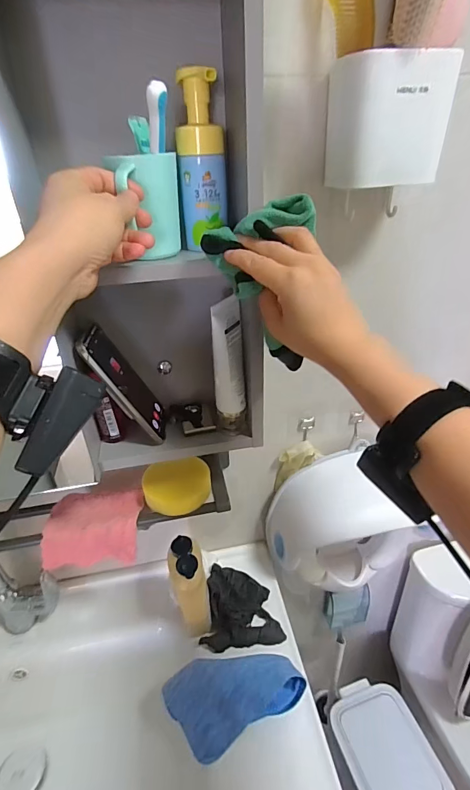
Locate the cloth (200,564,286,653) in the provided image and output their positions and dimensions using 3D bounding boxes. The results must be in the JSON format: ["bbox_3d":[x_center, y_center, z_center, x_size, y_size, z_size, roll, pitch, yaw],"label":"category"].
[{"bbox_3d":[0.016,0.362,0.680,0.135,0.046,0.146,0,29,4],"label":"cloth"}]

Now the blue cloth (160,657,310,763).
[{"bbox_3d":[-0.006,0.442,0.559,0.213,0.045,0.107,-16,31,3],"label":"blue cloth"}]

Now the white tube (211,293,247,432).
[{"bbox_3d":[-0.007,-0.031,0.477,0.037,0.179,0.041,-1,31,3],"label":"white tube"}]

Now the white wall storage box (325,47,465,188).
[{"bbox_3d":[0.158,-0.282,0.407,0.098,0.107,0.082,-14,33,-18],"label":"white wall storage box"}]

